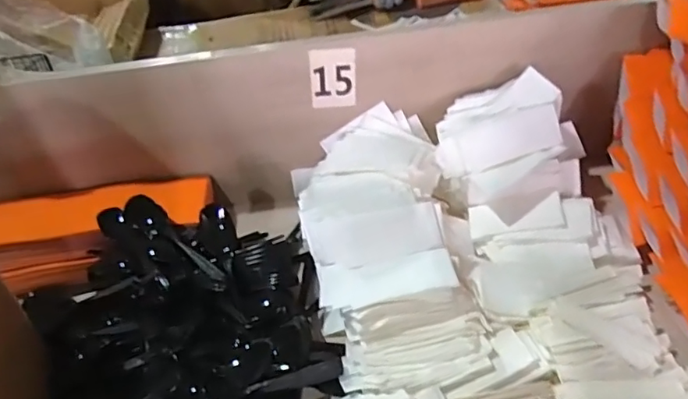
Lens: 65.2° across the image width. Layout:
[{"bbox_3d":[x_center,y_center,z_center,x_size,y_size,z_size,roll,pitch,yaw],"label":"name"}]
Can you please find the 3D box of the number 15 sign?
[{"bbox_3d":[-0.011,-0.134,0.597,0.051,0.069,0.008,-4,42,4],"label":"number 15 sign"}]

